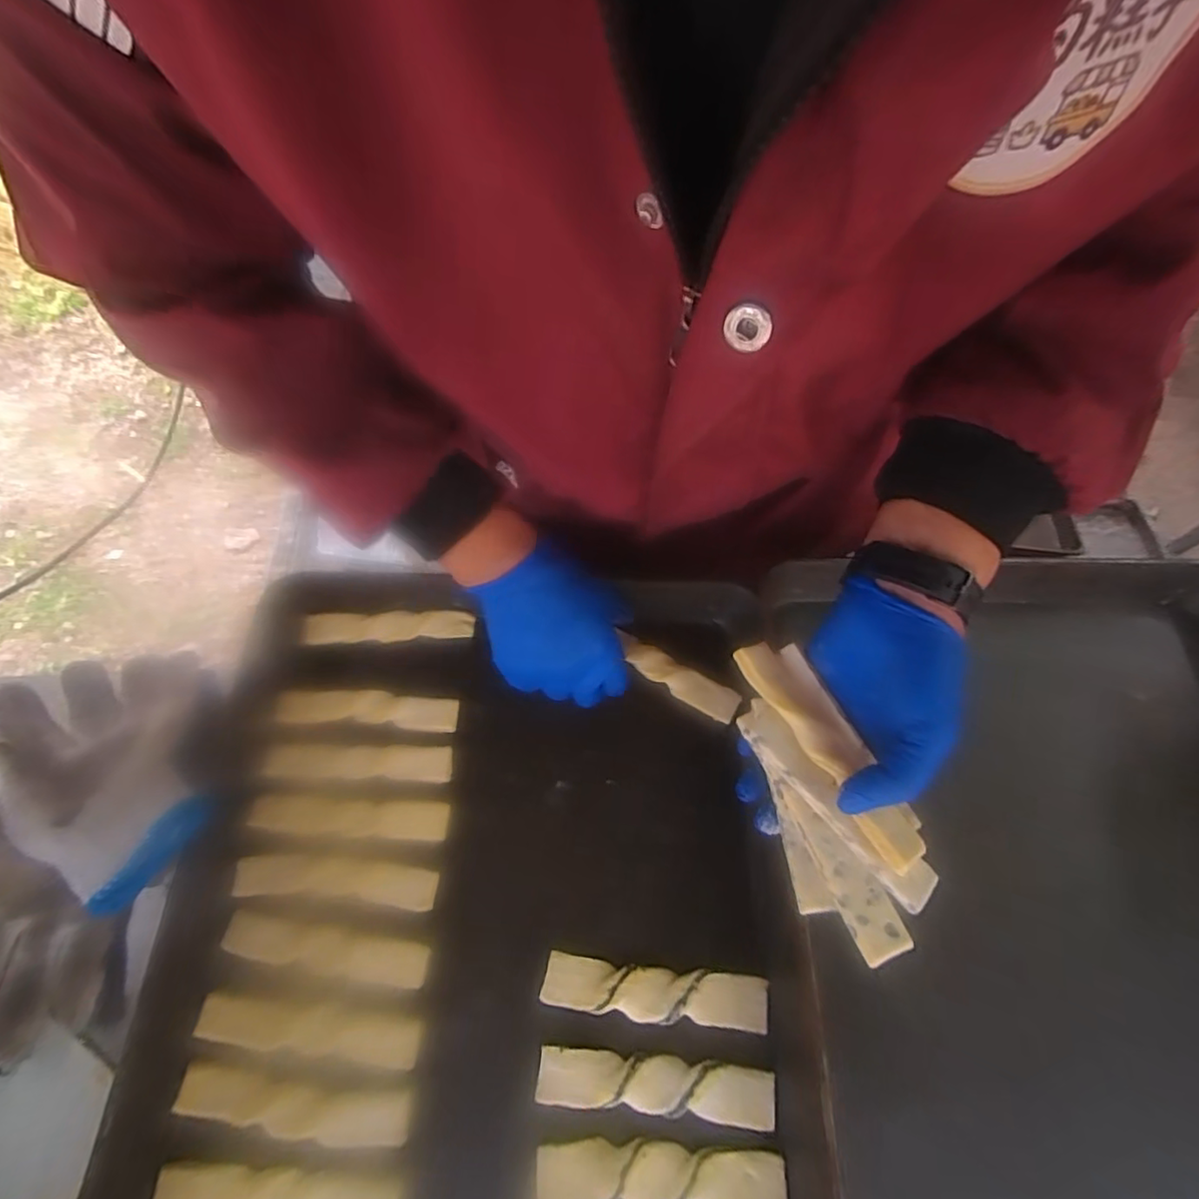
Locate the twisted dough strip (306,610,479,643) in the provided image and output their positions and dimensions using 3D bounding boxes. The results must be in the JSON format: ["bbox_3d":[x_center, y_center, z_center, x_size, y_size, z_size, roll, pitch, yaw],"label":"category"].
[{"bbox_3d":[-0.178,0.024,0.503,0.142,0.015,0.027,-3,66,0],"label":"twisted dough strip"}]

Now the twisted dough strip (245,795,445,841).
[{"bbox_3d":[-0.186,0.163,0.438,0.143,0.014,0.025,2,66,2],"label":"twisted dough strip"}]

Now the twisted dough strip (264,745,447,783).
[{"bbox_3d":[-0.184,0.125,0.453,0.137,0.015,0.026,0,66,1],"label":"twisted dough strip"}]

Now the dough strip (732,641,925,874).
[{"bbox_3d":[0.124,0.080,0.326,0.026,0.010,0.136,-29,65,-11],"label":"dough strip"}]

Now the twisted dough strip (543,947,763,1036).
[{"bbox_3d":[0.035,0.255,0.384,0.143,0.007,0.031,5,66,3],"label":"twisted dough strip"}]

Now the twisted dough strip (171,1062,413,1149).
[{"bbox_3d":[-0.189,0.314,0.363,0.140,0.012,0.029,6,66,4],"label":"twisted dough strip"}]

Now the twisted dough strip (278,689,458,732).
[{"bbox_3d":[-0.183,0.086,0.468,0.137,0.016,0.029,2,66,2],"label":"twisted dough strip"}]

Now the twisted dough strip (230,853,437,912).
[{"bbox_3d":[-0.188,0.201,0.423,0.141,0.010,0.029,4,66,3],"label":"twisted dough strip"}]

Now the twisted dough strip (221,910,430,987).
[{"bbox_3d":[-0.187,0.239,0.403,0.139,0.008,0.026,8,66,5],"label":"twisted dough strip"}]

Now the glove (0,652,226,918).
[{"bbox_3d":[-0.345,0.117,0.422,0.126,0.068,0.199,-37,70,-14],"label":"glove"}]

